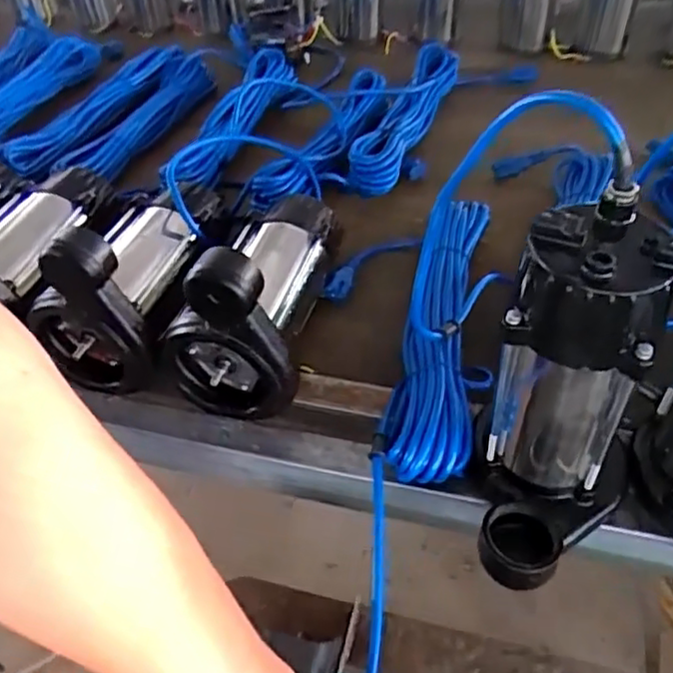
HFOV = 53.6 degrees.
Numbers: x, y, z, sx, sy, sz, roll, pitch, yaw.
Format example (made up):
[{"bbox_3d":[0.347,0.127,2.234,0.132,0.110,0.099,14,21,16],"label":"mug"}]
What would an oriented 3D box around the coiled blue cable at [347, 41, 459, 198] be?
[{"bbox_3d":[0.098,-0.308,0.909,0.067,0.062,0.355,14,49,17],"label":"coiled blue cable"}]

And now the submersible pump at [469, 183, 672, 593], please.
[{"bbox_3d":[0.145,0.051,0.445,0.098,0.244,0.147,16,49,18],"label":"submersible pump"}]

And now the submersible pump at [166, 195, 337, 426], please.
[{"bbox_3d":[-0.072,-0.065,0.619,0.118,0.158,0.235,8,47,12],"label":"submersible pump"}]

